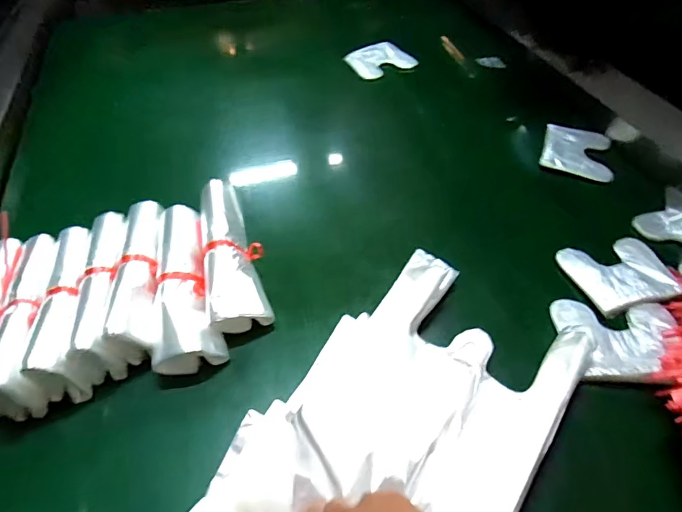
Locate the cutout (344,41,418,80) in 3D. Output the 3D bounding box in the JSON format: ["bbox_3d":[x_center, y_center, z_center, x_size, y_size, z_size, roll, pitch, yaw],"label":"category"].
[{"bbox_3d":[0.081,-0.406,0.924,0.117,0.023,0.114,-26,57,-24],"label":"cutout"}]

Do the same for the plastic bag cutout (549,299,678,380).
[{"bbox_3d":[0.307,0.089,0.486,0.122,0.032,0.101,1,49,1],"label":"plastic bag cutout"}]

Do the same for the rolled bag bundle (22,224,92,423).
[{"bbox_3d":[-0.303,0.054,0.495,0.045,0.053,0.223,-9,49,-8],"label":"rolled bag bundle"}]

